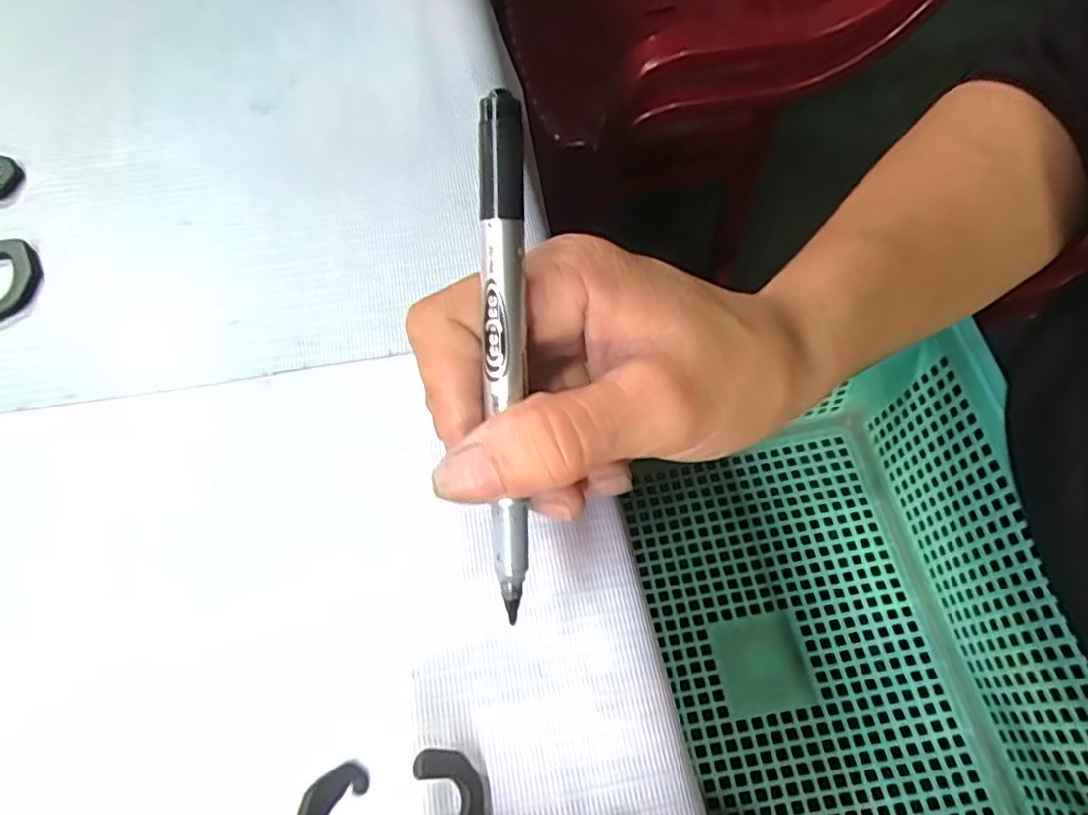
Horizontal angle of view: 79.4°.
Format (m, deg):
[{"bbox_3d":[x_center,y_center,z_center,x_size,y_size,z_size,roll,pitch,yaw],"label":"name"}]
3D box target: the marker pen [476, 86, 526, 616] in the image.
[{"bbox_3d":[-0.009,-0.008,0.151,0.010,0.006,0.117,-1,102,-2],"label":"marker pen"}]

